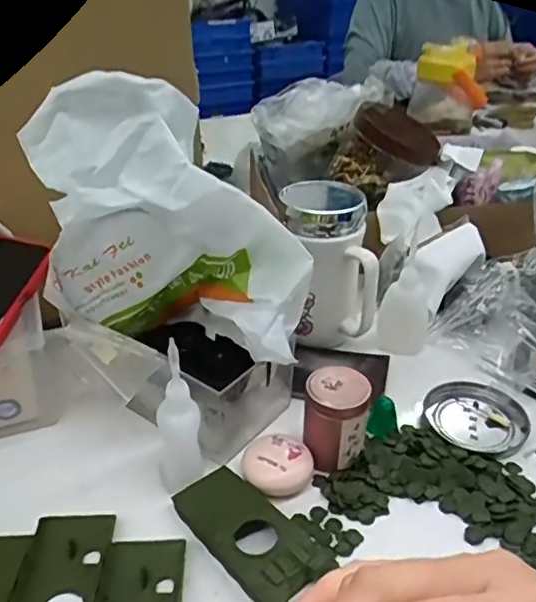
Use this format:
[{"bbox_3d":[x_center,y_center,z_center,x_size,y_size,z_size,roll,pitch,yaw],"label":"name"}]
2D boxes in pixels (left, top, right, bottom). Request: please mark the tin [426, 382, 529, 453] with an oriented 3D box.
[{"bbox_3d":[0.162,0.095,0.479,0.076,0.019,0.076,0,30,0],"label":"tin"}]

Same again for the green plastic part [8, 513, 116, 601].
[{"bbox_3d":[-0.121,0.166,0.347,0.047,0.011,0.103,-2,30,-3],"label":"green plastic part"}]

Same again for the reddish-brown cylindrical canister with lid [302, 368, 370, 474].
[{"bbox_3d":[0.048,0.083,0.429,0.043,0.061,0.035,3,30,6],"label":"reddish-brown cylindrical canister with lid"}]

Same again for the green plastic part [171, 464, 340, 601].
[{"bbox_3d":[-0.010,0.144,0.383,0.056,0.015,0.105,-29,37,-32],"label":"green plastic part"}]

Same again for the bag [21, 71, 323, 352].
[{"bbox_3d":[-0.067,-0.012,0.415,0.147,0.253,0.119,23,37,34],"label":"bag"}]

